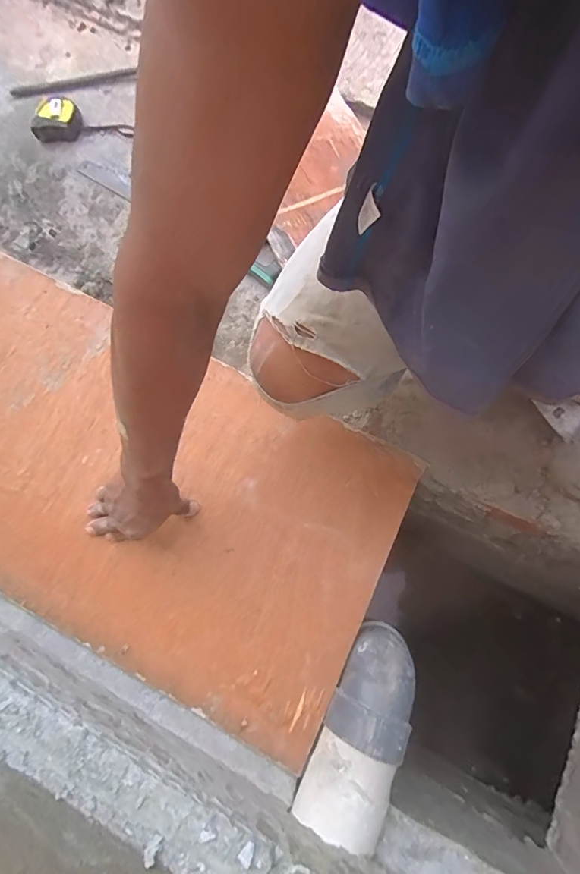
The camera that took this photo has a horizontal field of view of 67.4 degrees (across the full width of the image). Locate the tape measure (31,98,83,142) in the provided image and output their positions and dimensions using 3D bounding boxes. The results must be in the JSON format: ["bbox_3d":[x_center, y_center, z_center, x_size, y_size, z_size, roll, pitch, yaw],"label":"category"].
[{"bbox_3d":[-0.421,-0.572,0.788,0.086,0.041,0.064,-10,73,-3],"label":"tape measure"}]

